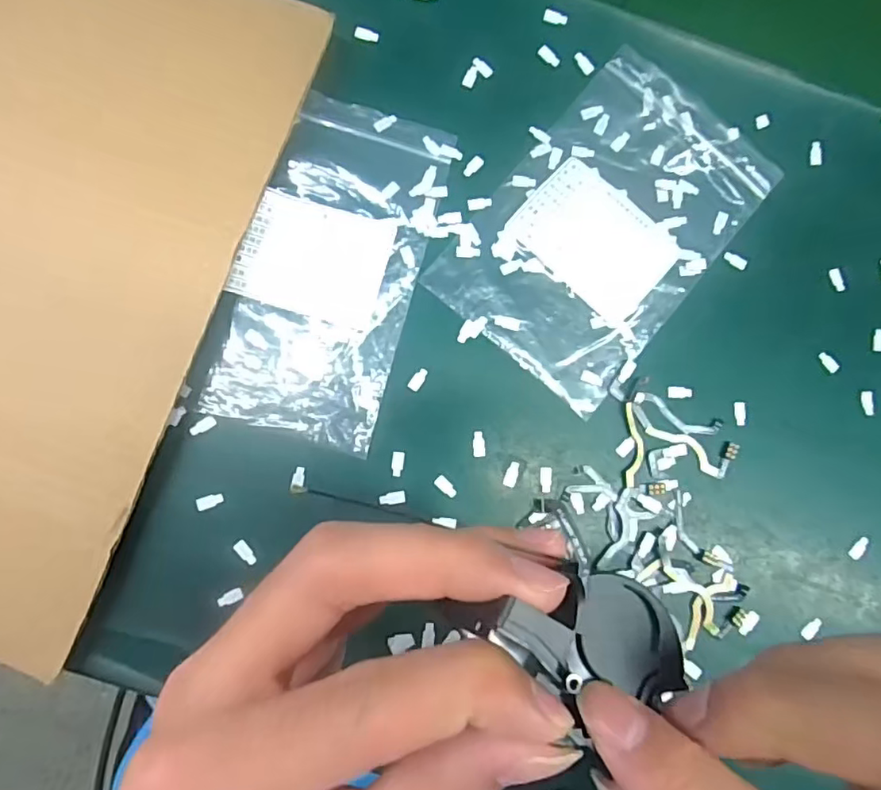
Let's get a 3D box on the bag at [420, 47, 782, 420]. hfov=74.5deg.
[{"bbox_3d":[0.079,-0.077,0.270,0.099,0.005,0.149,40,84,0],"label":"bag"}]

